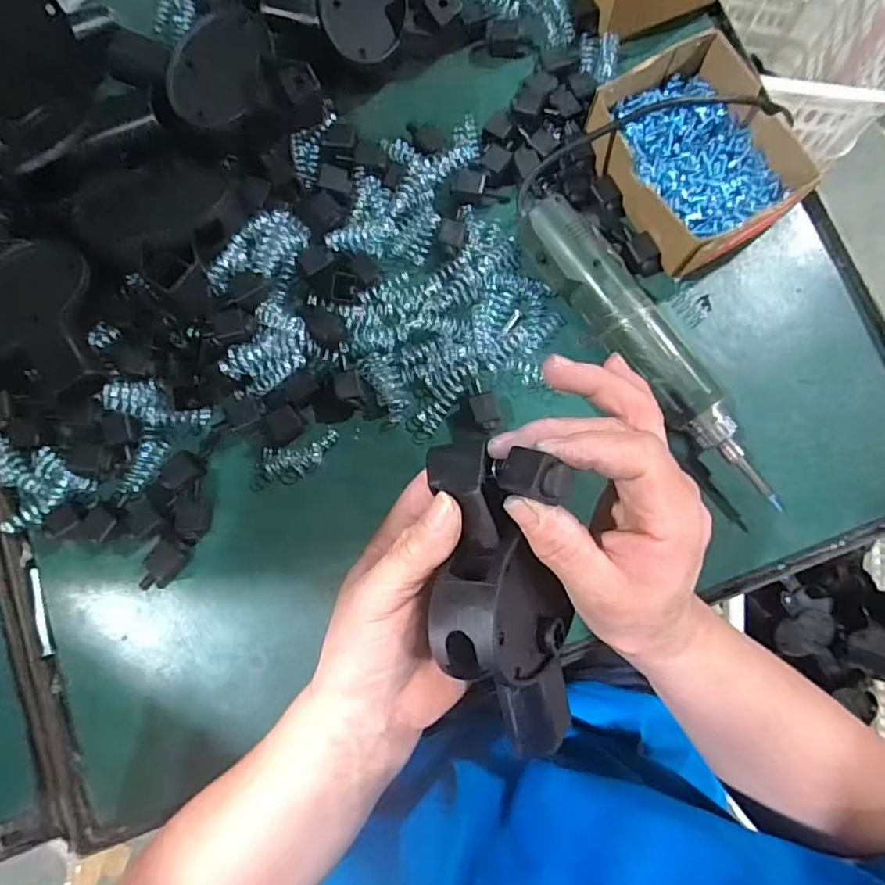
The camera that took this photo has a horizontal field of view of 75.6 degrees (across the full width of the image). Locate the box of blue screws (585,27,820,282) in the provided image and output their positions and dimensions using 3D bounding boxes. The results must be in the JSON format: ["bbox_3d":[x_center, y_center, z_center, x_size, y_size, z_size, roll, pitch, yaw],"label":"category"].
[{"bbox_3d":[0.184,-0.209,0.413,0.121,0.039,0.143,-28,82,-6],"label":"box of blue screws"}]

